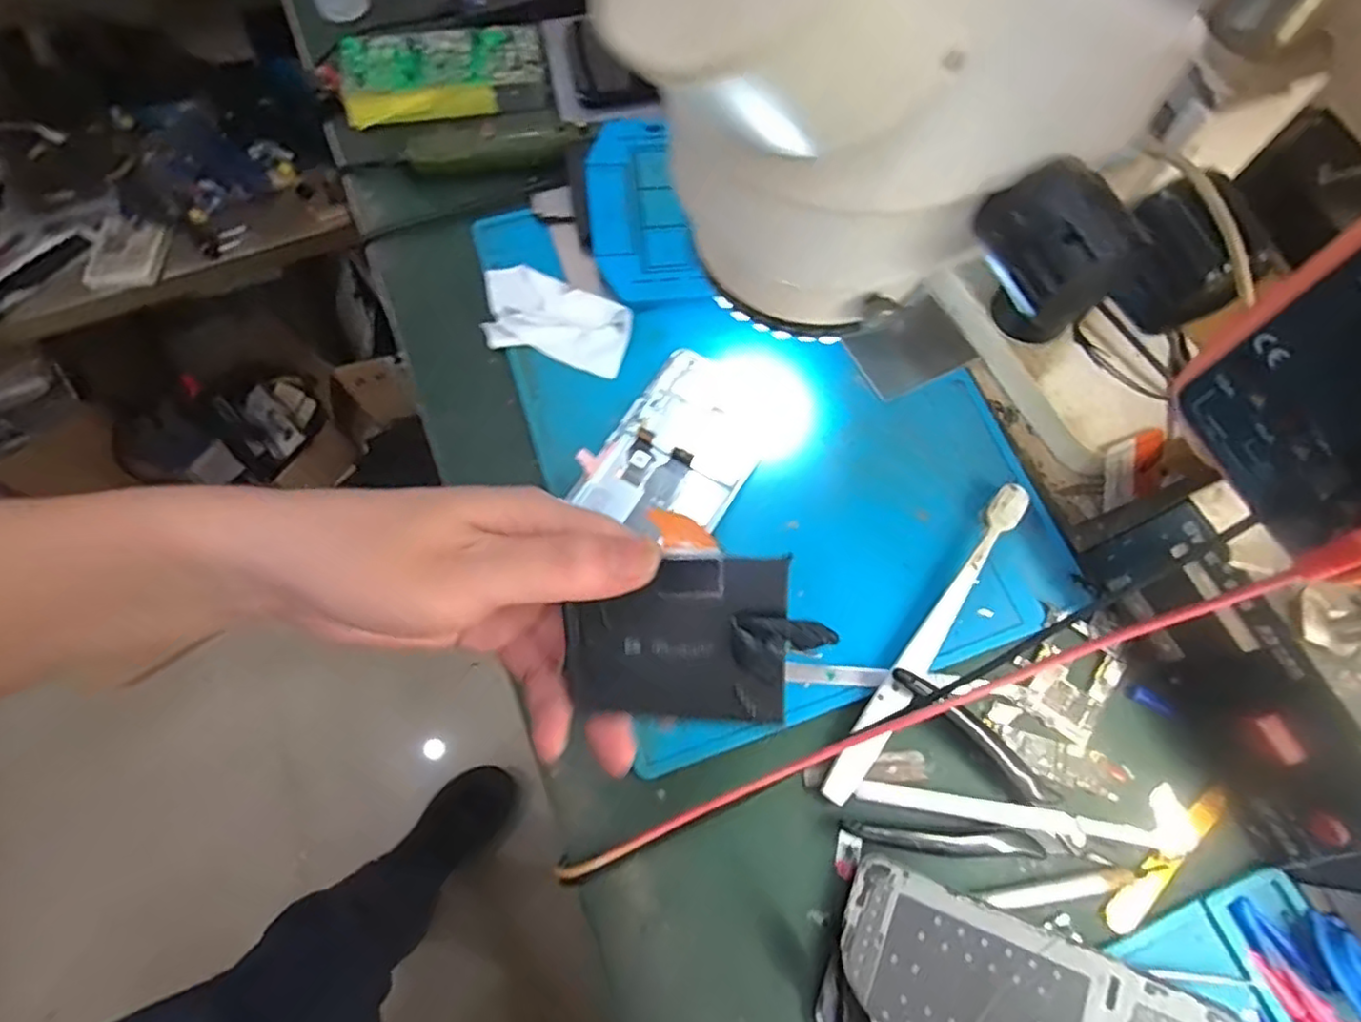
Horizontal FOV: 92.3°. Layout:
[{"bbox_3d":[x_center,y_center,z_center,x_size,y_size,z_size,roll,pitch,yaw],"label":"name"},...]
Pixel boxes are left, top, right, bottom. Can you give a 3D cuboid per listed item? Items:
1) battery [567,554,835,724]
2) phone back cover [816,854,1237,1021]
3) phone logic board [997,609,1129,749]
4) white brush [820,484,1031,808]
[{"bbox_3d":[0.004,0.047,0.225,0.085,0.010,0.062,0,108,8],"label":"battery"},{"bbox_3d":[0.139,0.206,0.263,0.153,0.013,0.071,22,70,8],"label":"phone back cover"},{"bbox_3d":[0.193,0.077,0.323,0.043,0.006,0.067,37,73,13],"label":"phone logic board"},{"bbox_3d":[0.123,0.061,0.322,0.015,0.013,0.183,34,72,13],"label":"white brush"}]

